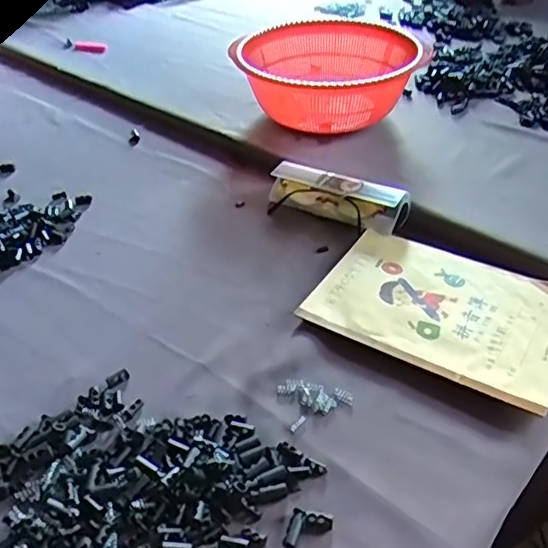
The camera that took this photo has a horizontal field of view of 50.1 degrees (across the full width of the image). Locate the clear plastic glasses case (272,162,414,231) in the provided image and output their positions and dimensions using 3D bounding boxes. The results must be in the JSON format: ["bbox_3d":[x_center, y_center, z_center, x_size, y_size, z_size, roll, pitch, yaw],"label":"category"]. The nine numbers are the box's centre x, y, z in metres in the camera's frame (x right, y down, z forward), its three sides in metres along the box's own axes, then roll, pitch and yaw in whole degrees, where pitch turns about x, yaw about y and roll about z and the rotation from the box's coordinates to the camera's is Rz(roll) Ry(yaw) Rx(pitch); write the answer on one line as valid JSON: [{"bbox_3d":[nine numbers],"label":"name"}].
[{"bbox_3d":[0.064,-0.082,0.626,0.156,0.045,0.034,24,47,29],"label":"clear plastic glasses case"}]

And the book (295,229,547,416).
[{"bbox_3d":[0.142,0.030,0.502,0.205,0.019,0.140,22,46,27],"label":"book"}]

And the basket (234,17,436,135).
[{"bbox_3d":[0.062,-0.249,0.750,0.222,0.092,0.229,10,42,15],"label":"basket"}]

